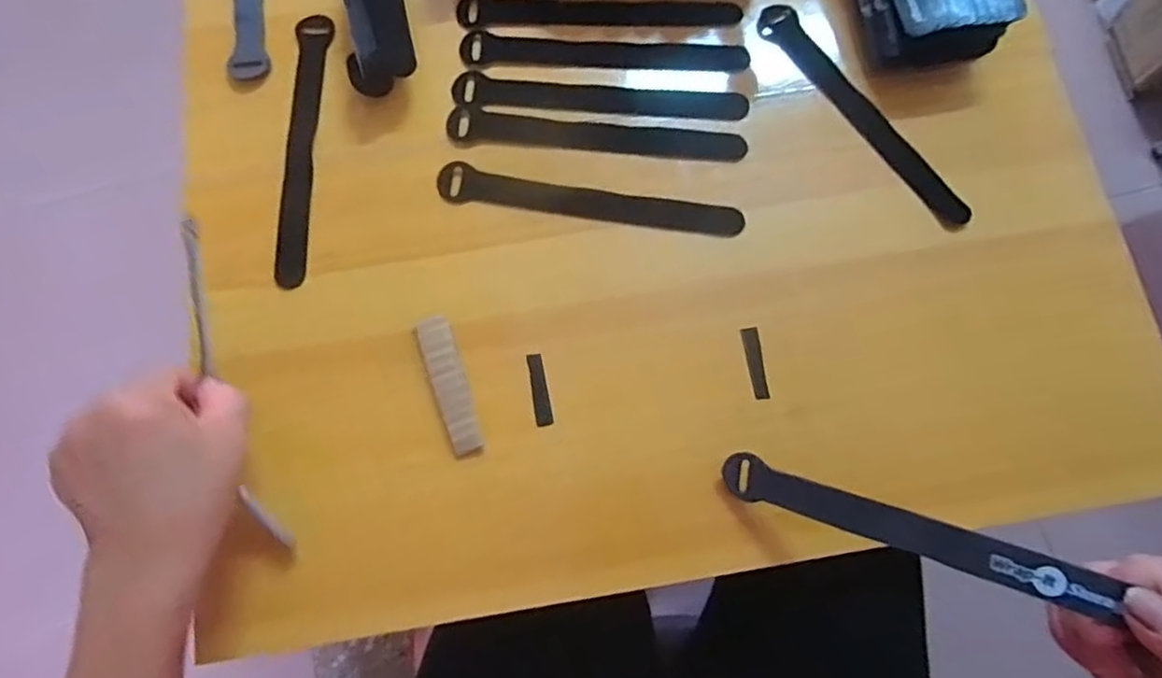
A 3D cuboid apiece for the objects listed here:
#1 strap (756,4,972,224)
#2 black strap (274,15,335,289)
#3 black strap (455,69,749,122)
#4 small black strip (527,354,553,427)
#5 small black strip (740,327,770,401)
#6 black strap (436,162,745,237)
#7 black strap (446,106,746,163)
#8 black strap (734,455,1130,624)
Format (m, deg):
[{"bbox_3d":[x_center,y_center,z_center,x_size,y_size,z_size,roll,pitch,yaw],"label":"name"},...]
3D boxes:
[{"bbox_3d":[0.189,-0.154,0.446,0.026,0.010,0.195,-33,78,-8],"label":"strap"},{"bbox_3d":[-0.184,-0.131,0.439,0.024,0.004,0.197,-2,75,0],"label":"black strap"},{"bbox_3d":[0.013,-0.162,0.451,0.195,0.009,0.026,5,75,1],"label":"black strap"},{"bbox_3d":[-0.025,0.031,0.402,0.010,0.006,0.044,-11,76,-3],"label":"small black strip"},{"bbox_3d":[0.108,0.015,0.407,0.010,0.004,0.044,-8,75,-2],"label":"small black strip"},{"bbox_3d":[0.005,-0.089,0.433,0.197,0.011,0.024,9,75,2],"label":"black strap"},{"bbox_3d":[0.010,-0.136,0.446,0.197,0.007,0.025,4,80,0],"label":"black strap"},{"bbox_3d":[0.159,0.095,0.334,0.179,0.011,0.020,15,74,32],"label":"black strap"}]

